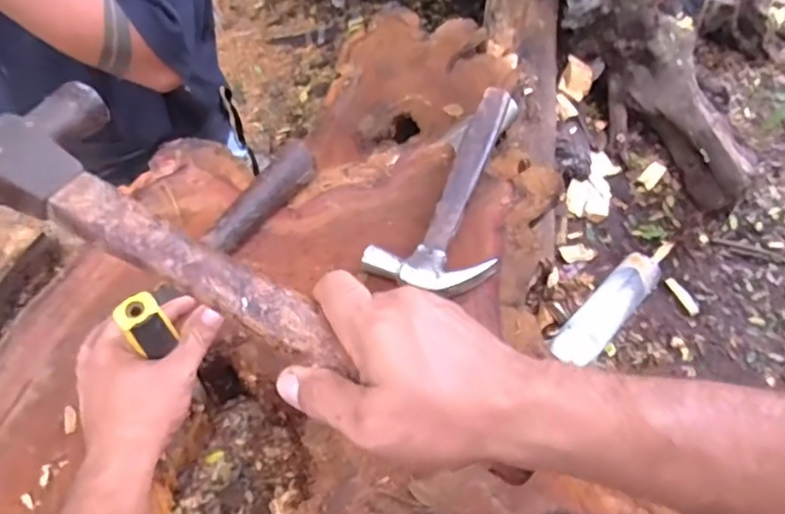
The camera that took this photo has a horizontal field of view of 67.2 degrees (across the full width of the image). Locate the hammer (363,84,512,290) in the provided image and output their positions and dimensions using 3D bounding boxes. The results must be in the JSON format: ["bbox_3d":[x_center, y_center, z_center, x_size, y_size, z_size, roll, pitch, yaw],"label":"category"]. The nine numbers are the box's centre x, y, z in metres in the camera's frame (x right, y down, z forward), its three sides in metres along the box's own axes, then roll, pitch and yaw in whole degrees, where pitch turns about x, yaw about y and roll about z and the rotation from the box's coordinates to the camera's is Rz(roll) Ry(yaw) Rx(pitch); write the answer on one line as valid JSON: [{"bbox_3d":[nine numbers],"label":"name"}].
[{"bbox_3d":[0.094,-0.072,0.651,0.116,0.023,0.279,29,65,13],"label":"hammer"}]

